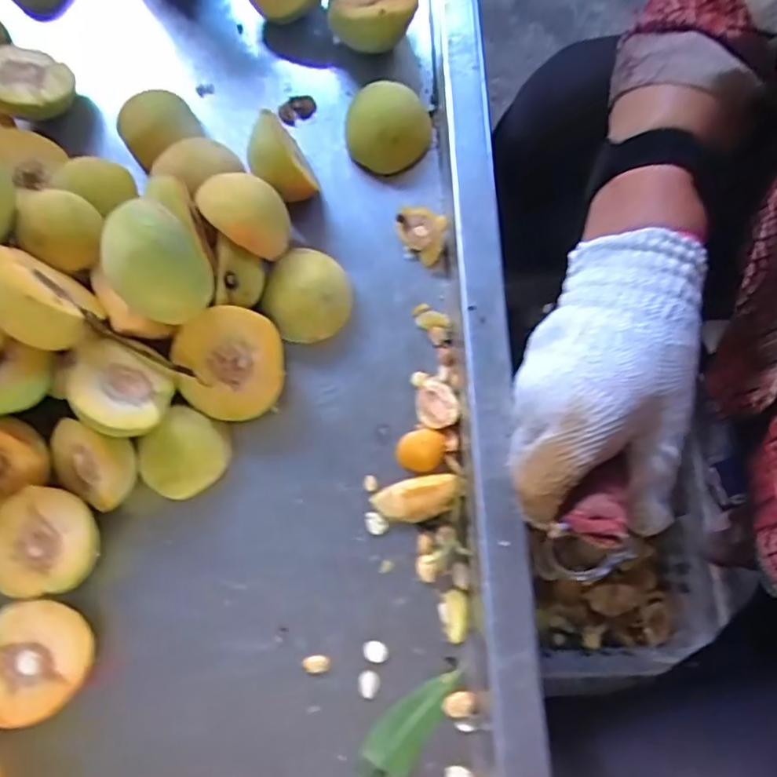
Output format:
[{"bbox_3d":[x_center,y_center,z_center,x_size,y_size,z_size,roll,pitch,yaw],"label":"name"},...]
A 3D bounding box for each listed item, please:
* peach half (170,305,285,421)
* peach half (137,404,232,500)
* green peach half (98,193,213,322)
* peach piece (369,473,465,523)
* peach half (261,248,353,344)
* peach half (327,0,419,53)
[{"bbox_3d":[-0.103,-0.018,0.411,0.071,0.027,0.071,1,100,3],"label":"peach half"},{"bbox_3d":[-0.133,0.043,0.402,0.046,0.026,0.060,38,80,11],"label":"peach half"},{"bbox_3d":[-0.134,-0.071,0.359,0.052,0.071,0.035,-35,34,-6],"label":"green peach half"},{"bbox_3d":[0.019,0.070,0.397,0.057,0.022,0.027,-14,75,-2],"label":"peach piece"},{"bbox_3d":[-0.056,-0.064,0.424,0.057,0.033,0.054,0,75,2],"label":"peach half"},{"bbox_3d":[-0.012,-0.275,0.454,0.063,0.049,0.060,-29,76,-5],"label":"peach half"}]

